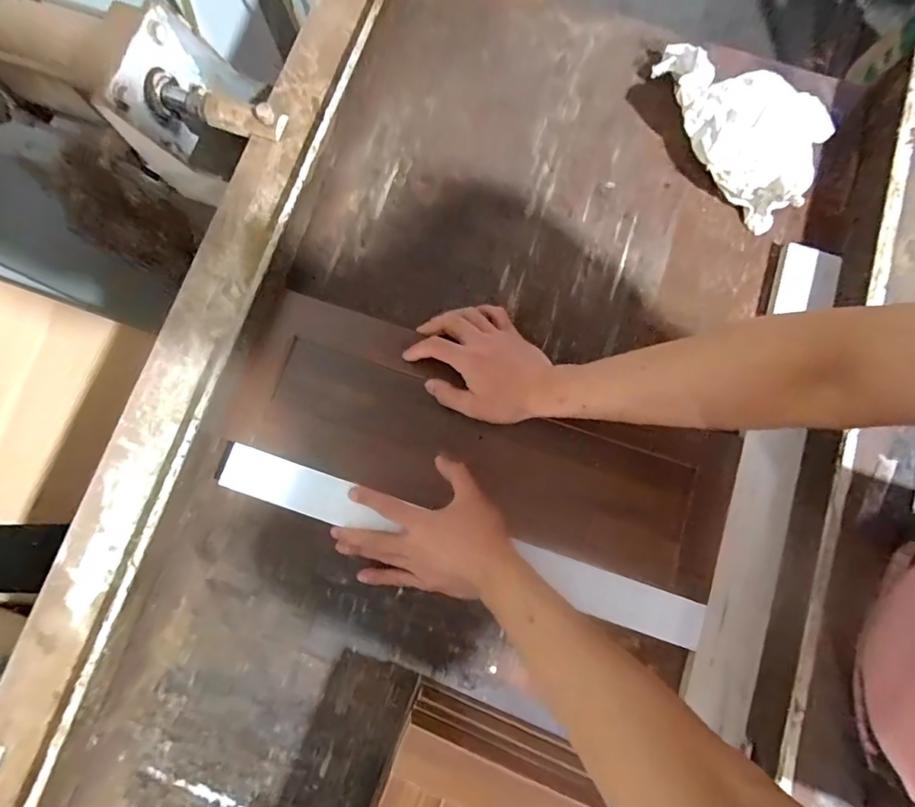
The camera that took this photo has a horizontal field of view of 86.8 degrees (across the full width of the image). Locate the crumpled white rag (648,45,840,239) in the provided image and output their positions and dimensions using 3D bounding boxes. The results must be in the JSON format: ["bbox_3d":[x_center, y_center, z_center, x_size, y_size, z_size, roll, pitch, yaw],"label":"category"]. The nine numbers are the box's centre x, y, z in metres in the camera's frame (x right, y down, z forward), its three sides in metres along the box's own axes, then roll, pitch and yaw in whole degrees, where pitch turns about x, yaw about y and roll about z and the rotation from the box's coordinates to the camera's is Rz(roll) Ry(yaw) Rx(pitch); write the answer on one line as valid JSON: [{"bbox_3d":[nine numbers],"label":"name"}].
[{"bbox_3d":[0.315,-0.317,0.557,0.224,0.070,0.153,31,81,5],"label":"crumpled white rag"}]

